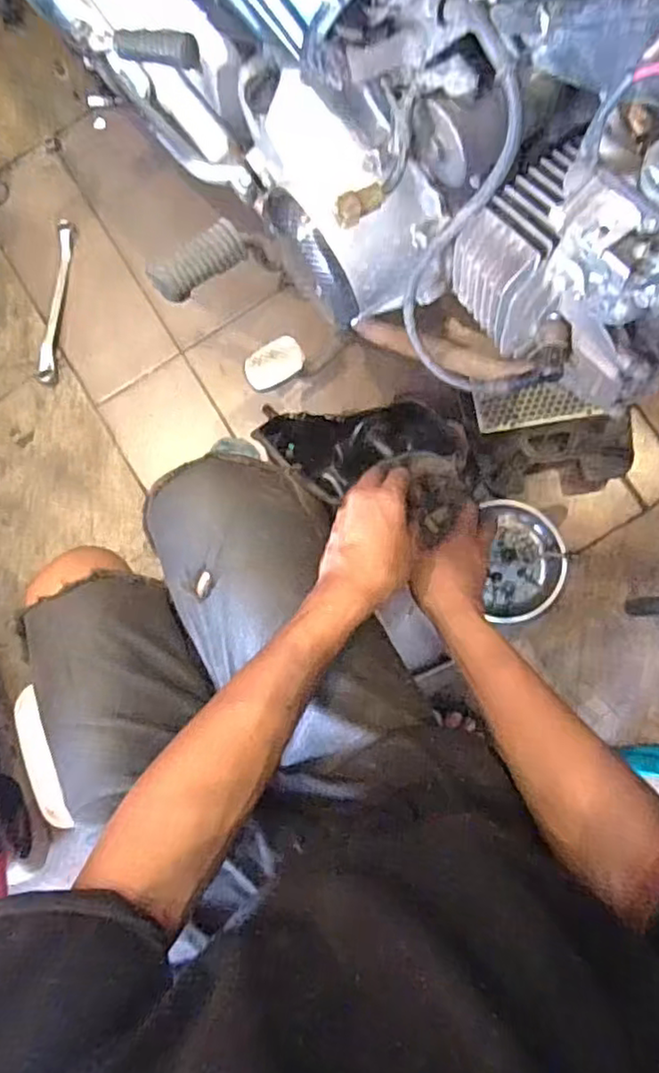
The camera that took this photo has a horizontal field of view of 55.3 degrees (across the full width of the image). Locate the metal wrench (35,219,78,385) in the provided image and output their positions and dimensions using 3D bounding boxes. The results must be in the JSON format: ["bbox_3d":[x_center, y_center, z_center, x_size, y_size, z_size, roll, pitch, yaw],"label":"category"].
[{"bbox_3d":[-0.403,-0.345,0.925,0.034,0.009,0.252,3,83,5],"label":"metal wrench"}]

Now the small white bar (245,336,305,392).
[{"bbox_3d":[-0.053,-0.163,0.592,0.056,0.008,0.040,-32,81,1],"label":"small white bar"}]

